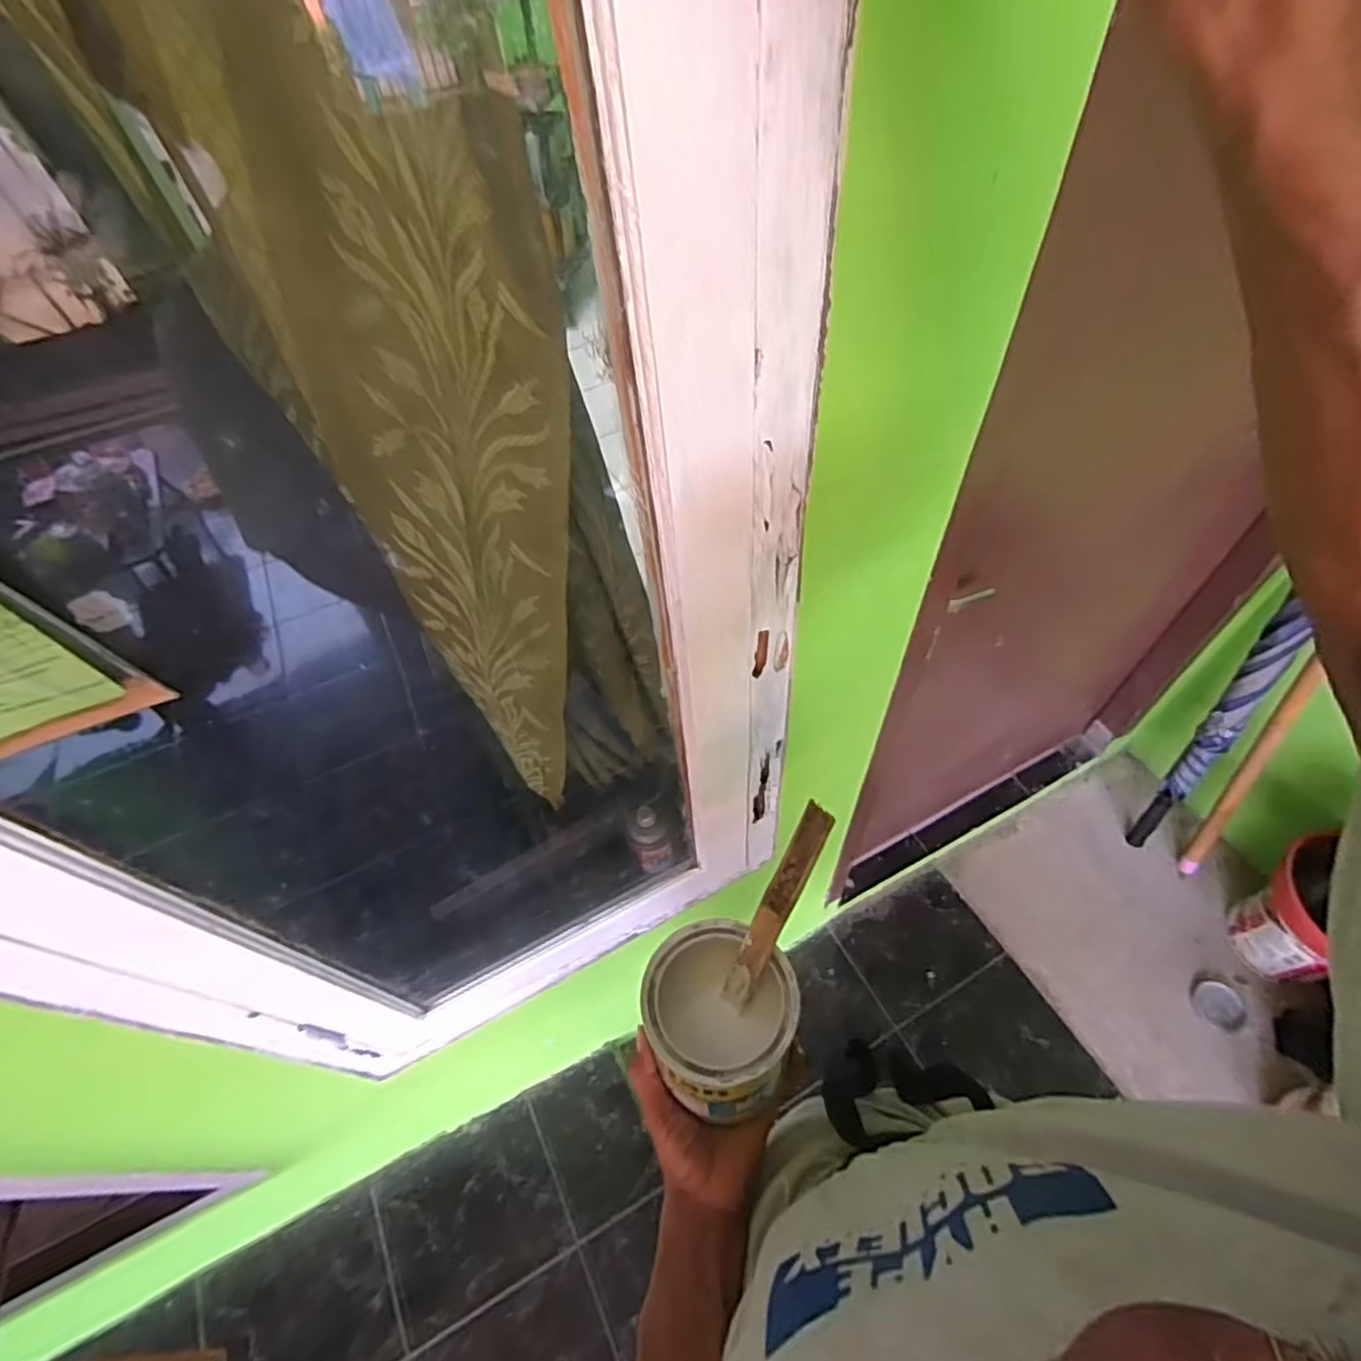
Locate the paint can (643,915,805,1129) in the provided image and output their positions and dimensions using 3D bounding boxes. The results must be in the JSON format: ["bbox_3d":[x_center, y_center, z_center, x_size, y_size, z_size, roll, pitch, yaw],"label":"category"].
[{"bbox_3d":[0.032,0.244,0.495,0.100,0.101,0.114,-22,56,-10],"label":"paint can"}]

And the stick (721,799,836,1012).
[{"bbox_3d":[0.064,0.157,0.465,0.021,0.162,0.007,27,18,22],"label":"stick"}]

